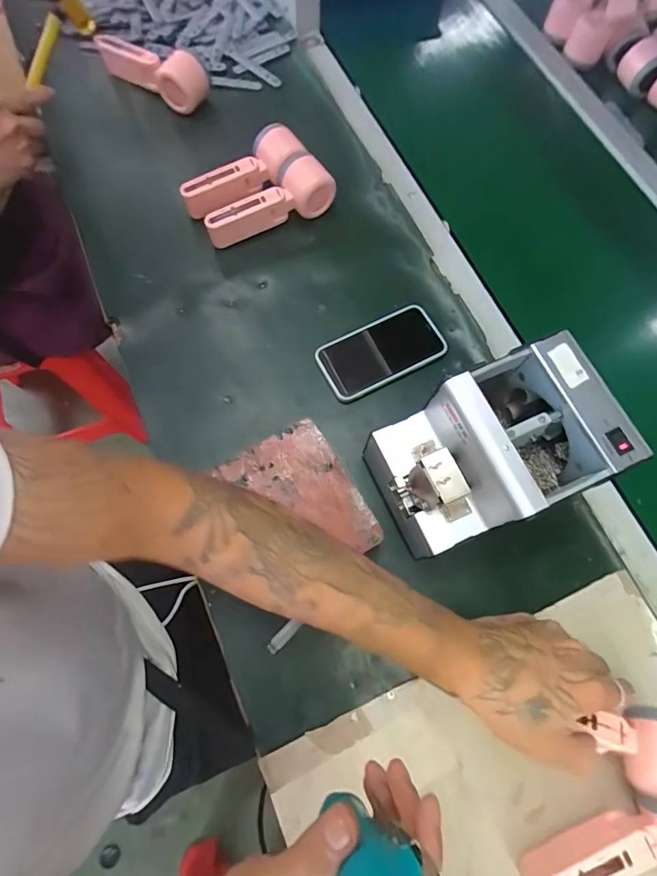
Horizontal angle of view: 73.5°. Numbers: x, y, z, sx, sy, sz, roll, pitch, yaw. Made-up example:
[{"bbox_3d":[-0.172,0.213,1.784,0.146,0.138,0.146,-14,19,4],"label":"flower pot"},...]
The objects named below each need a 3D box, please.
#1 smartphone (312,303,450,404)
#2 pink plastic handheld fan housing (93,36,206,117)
[{"bbox_3d":[0.062,-0.103,0.518,0.146,0.005,0.076,-25,75,-9],"label":"smartphone"},{"bbox_3d":[-0.239,-0.502,0.596,0.161,0.058,0.049,31,74,7],"label":"pink plastic handheld fan housing"}]

